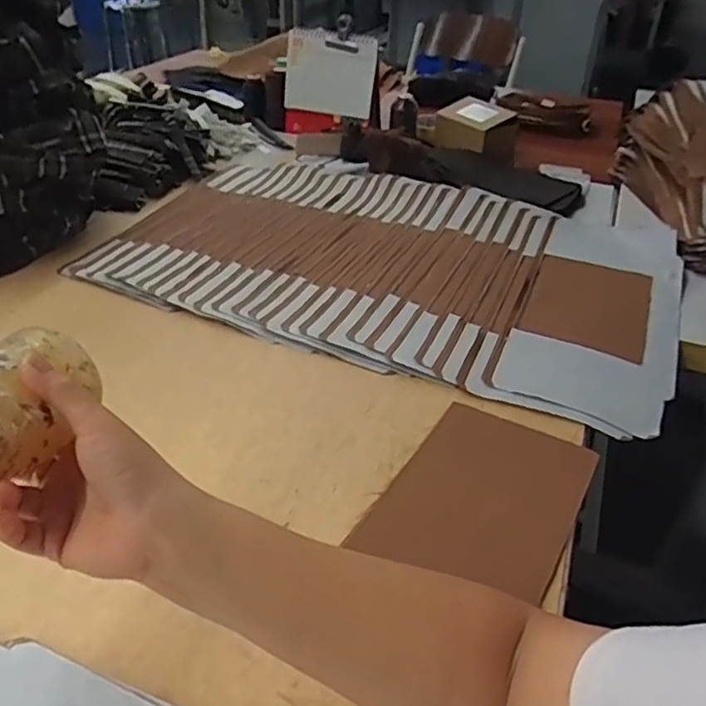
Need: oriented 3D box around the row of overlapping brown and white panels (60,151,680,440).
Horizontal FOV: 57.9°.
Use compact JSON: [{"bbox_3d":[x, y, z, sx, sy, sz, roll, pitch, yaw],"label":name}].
[{"bbox_3d":[0.048,-0.140,0.850,0.709,0.036,0.446,17,38,17],"label":"row of overlapping brown and white panels"}]

